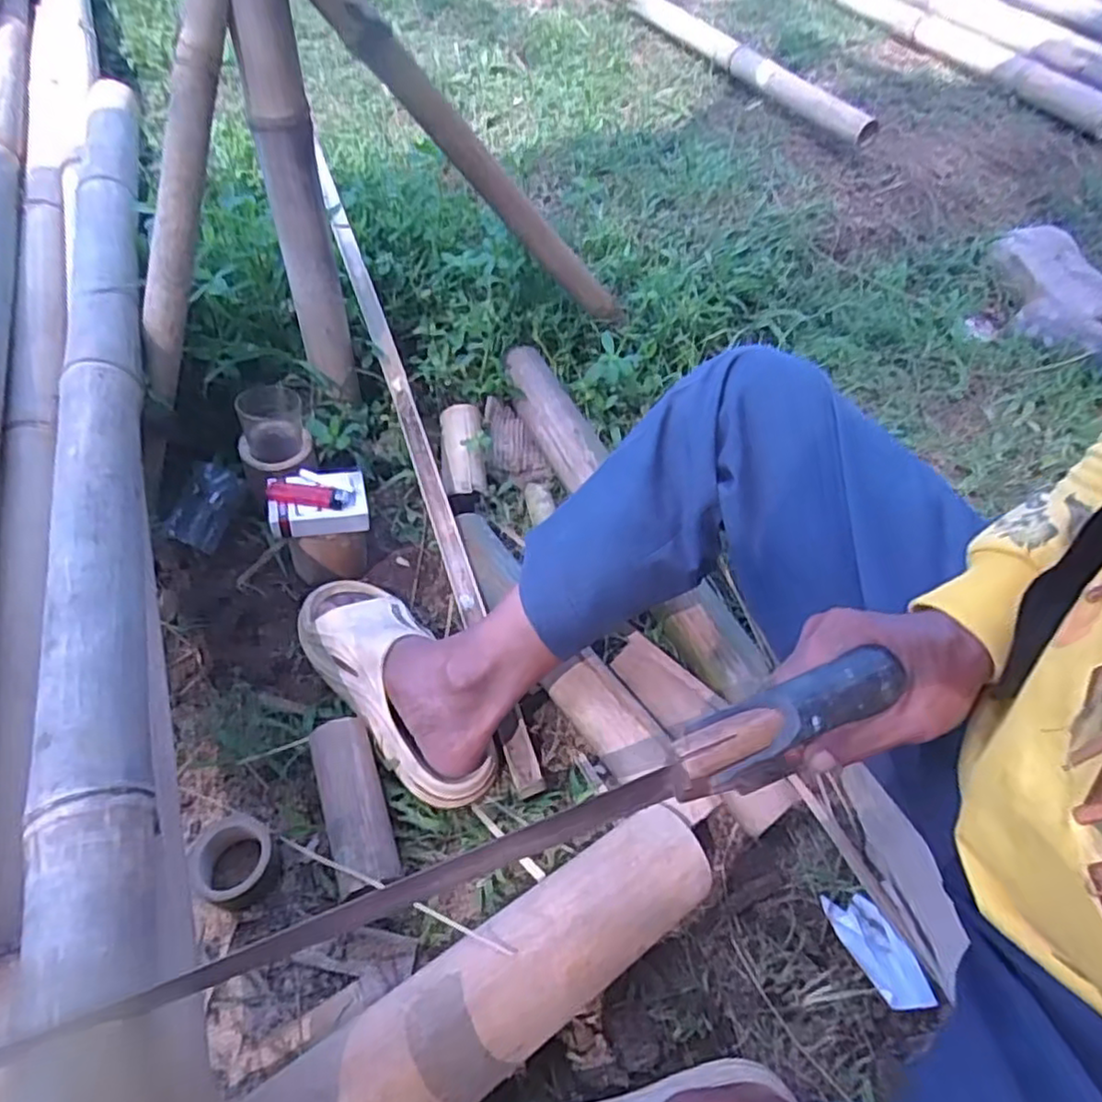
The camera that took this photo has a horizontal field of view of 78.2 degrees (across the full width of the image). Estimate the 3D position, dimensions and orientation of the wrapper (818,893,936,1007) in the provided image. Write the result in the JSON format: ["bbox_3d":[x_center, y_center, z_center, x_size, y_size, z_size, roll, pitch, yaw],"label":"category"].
[{"bbox_3d":[0.290,0.350,0.599,0.048,0.020,0.096,-14,53,-16],"label":"wrapper"}]

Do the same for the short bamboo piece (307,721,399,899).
[{"bbox_3d":[-0.175,0.224,0.604,0.052,0.044,0.154,-16,54,-17],"label":"short bamboo piece"}]

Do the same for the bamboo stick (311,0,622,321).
[{"bbox_3d":[-0.074,-0.432,0.768,0.043,0.583,0.039,-43,56,15],"label":"bamboo stick"}]

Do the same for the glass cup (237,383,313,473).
[{"bbox_3d":[-0.315,-0.142,0.763,0.075,0.061,0.083,-12,52,-14],"label":"glass cup"}]

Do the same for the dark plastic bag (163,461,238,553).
[{"bbox_3d":[-0.395,-0.050,0.781,0.024,0.062,0.095,12,68,42],"label":"dark plastic bag"}]

